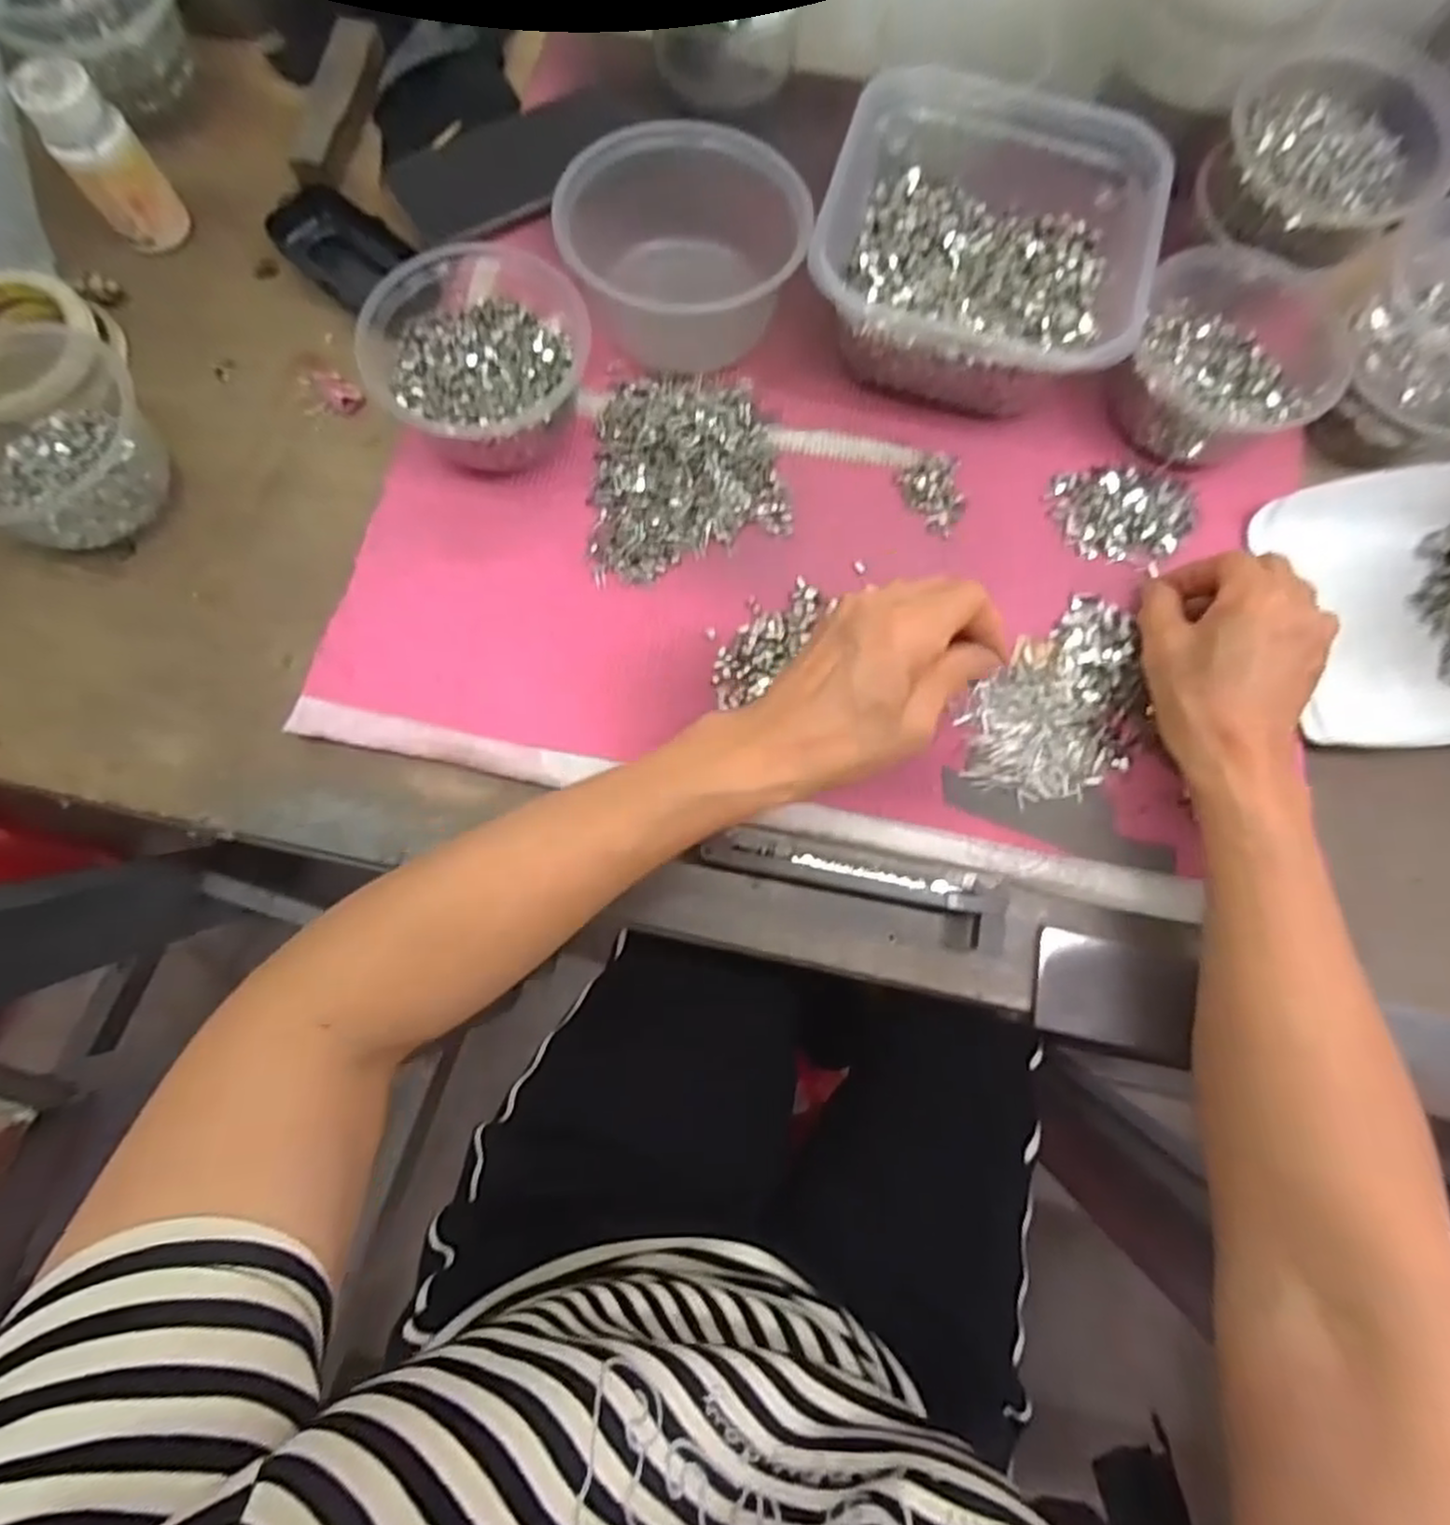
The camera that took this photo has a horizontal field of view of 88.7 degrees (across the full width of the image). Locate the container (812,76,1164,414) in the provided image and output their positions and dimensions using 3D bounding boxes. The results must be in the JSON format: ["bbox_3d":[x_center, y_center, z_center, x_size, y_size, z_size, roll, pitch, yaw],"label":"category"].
[{"bbox_3d":[0.143,-0.291,0.426,0.170,0.073,0.166,15,77,2],"label":"container"}]

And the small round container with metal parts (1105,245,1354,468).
[{"bbox_3d":[0.288,-0.231,0.427,0.110,0.047,0.130,27,78,5],"label":"small round container with metal parts"}]

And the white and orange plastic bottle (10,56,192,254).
[{"bbox_3d":[-0.362,-0.354,0.432,0.043,0.073,0.046,-24,78,-7],"label":"white and orange plastic bottle"}]

